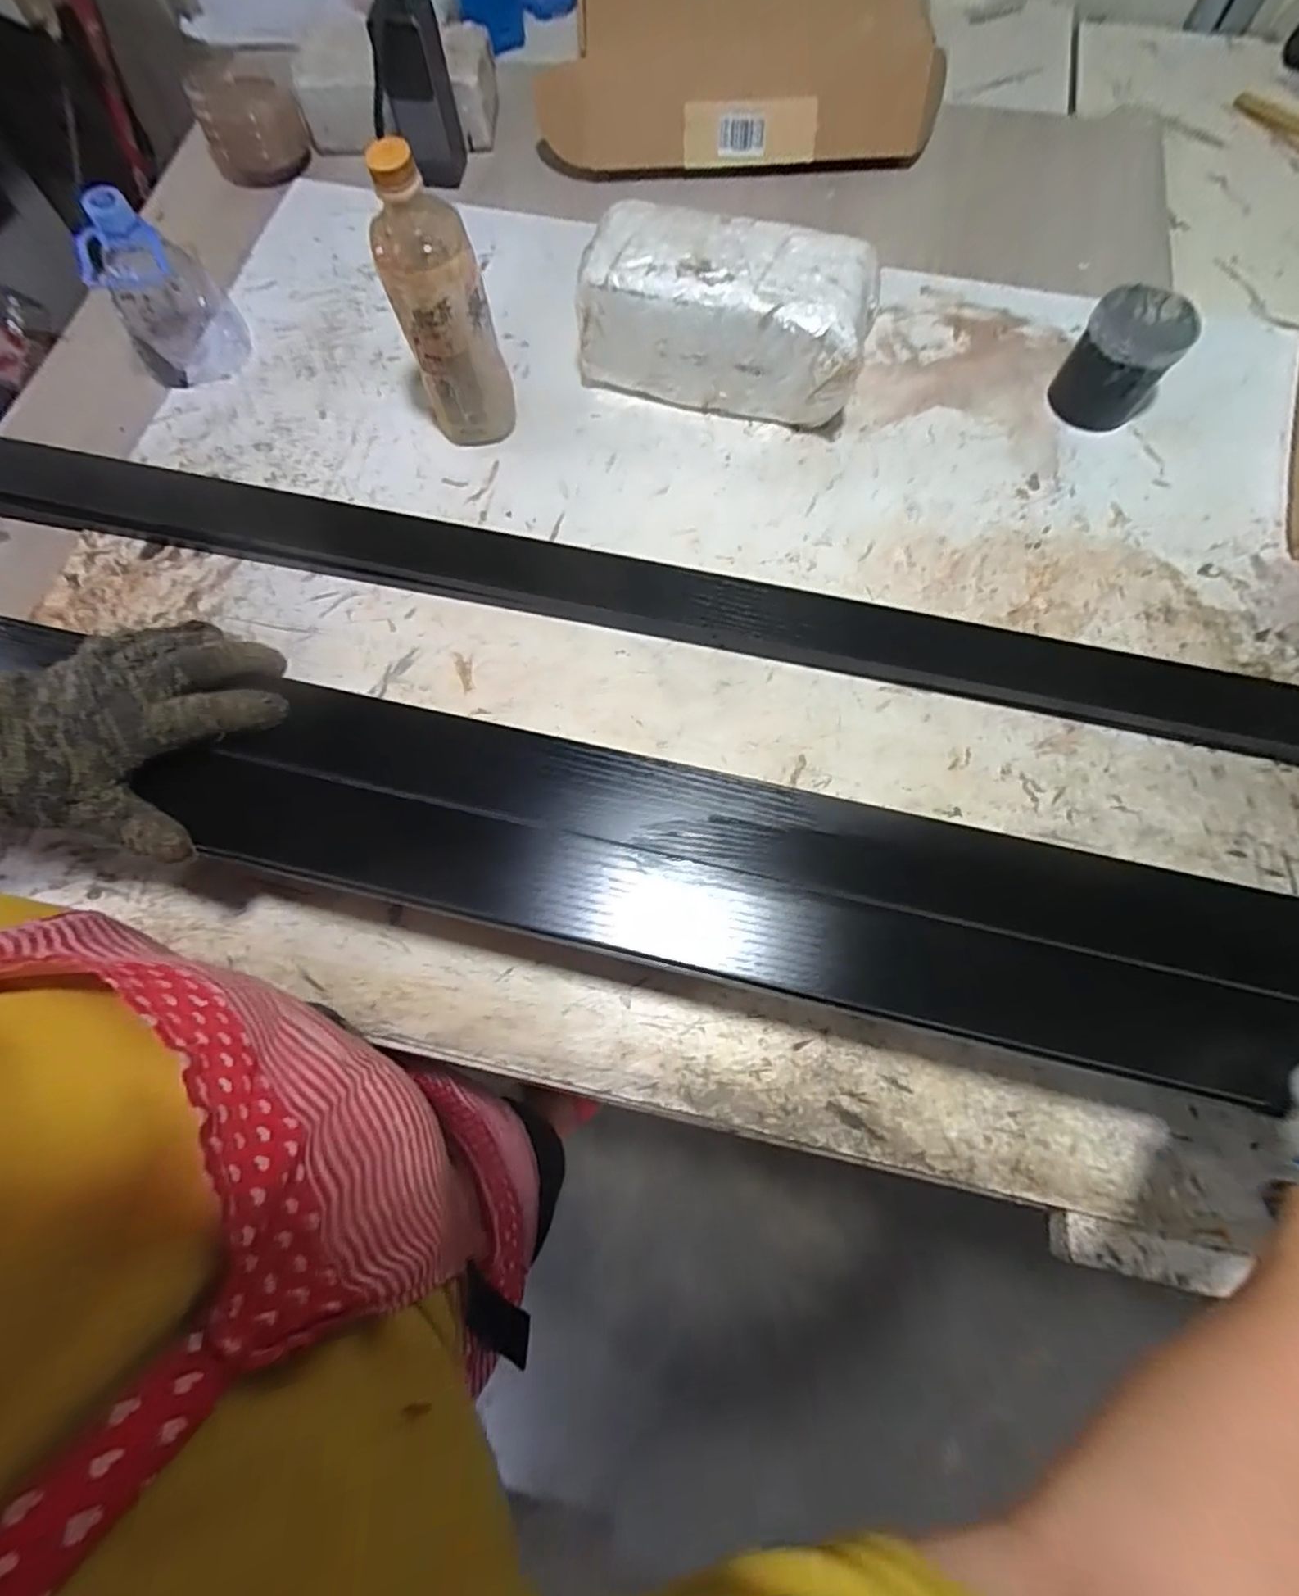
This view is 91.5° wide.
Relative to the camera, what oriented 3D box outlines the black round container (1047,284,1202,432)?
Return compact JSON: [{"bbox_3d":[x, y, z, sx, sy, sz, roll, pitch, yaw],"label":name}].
[{"bbox_3d":[0.419,-0.388,0.567,0.081,0.078,0.088,0,72,0],"label":"black round container"}]

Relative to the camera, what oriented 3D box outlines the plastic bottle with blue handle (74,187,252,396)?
[{"bbox_3d":[-0.443,-0.460,0.569,0.093,0.137,0.081,-28,74,-9],"label":"plastic bottle with blue handle"}]

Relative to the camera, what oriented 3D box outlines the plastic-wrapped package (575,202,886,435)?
[{"bbox_3d":[0.065,-0.418,0.556,0.247,0.110,0.108,17,73,5],"label":"plastic-wrapped package"}]

